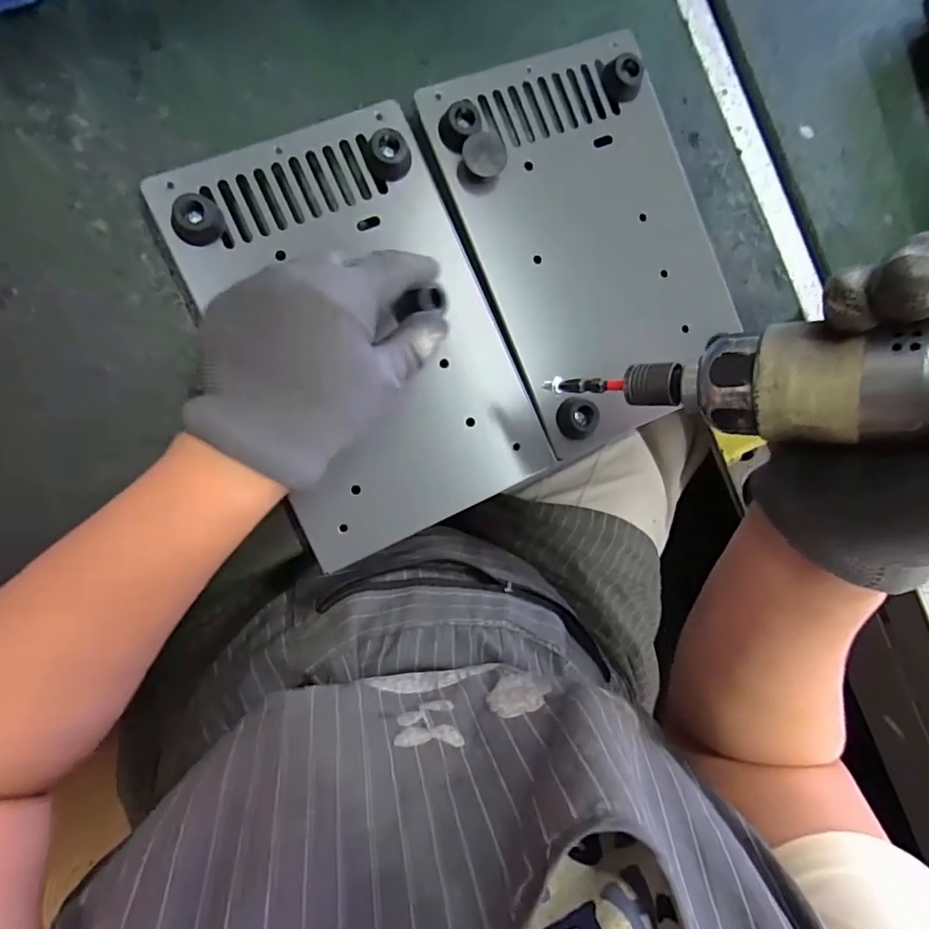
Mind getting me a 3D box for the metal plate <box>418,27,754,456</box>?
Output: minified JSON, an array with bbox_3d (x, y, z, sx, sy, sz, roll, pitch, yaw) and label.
[{"bbox_3d":[0.080,-0.137,0.328,0.149,0.026,0.224,-24,92,-10],"label":"metal plate"}]

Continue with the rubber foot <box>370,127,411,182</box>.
[{"bbox_3d":[-0.040,-0.172,0.298,0.022,0.016,0.021,-10,90,-10],"label":"rubber foot"}]

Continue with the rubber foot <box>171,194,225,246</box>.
[{"bbox_3d":[-0.138,-0.128,0.278,0.025,0.015,0.020,-34,94,-9],"label":"rubber foot"}]

